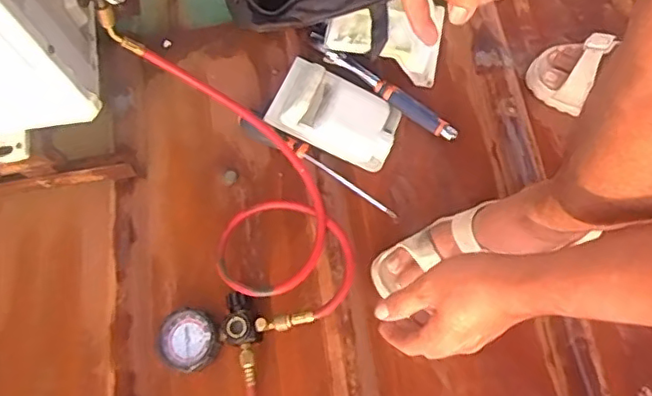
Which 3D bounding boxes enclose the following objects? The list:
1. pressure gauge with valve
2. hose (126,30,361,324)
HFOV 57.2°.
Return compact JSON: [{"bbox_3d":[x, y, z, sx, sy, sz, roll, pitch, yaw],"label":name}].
[{"bbox_3d":[-0.109,0.161,0.696,0.165,0.034,0.093,8,69,6],"label":"pressure gauge with valve"},{"bbox_3d":[-0.094,-0.030,0.716,0.160,0.161,0.372,-25,73,-6],"label":"hose"}]

